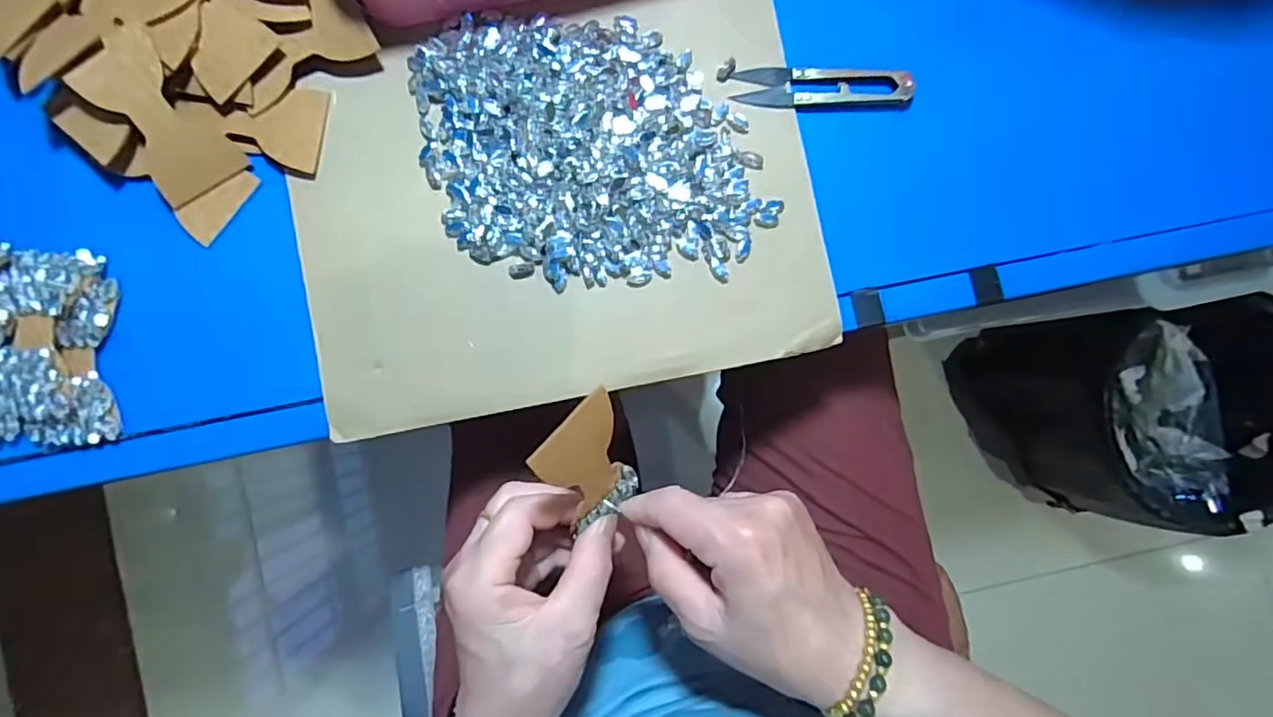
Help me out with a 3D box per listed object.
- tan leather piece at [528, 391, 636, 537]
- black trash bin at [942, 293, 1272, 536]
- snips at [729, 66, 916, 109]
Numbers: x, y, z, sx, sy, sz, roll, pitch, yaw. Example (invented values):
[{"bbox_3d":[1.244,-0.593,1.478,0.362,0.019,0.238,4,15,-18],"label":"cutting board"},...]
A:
[{"bbox_3d":[-0.021,0.051,0.275,0.006,0.068,0.045,24,55,34],"label":"tan leather piece"},{"bbox_3d":[0.652,0.077,0.833,0.306,0.283,0.266,-4,88,-2],"label":"black trash bin"},{"bbox_3d":[0.106,-0.156,0.341,0.100,0.007,0.024,-2,88,-1],"label":"snips"}]

